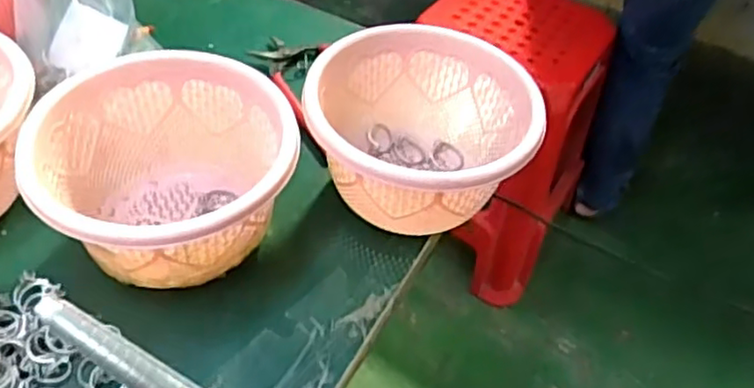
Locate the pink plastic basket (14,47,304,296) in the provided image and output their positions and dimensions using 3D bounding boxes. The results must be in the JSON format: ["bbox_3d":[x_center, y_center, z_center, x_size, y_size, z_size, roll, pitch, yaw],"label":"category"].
[{"bbox_3d":[-0.124,-0.008,0.402,0.142,0.091,0.128,-4,48,-10],"label":"pink plastic basket"}]

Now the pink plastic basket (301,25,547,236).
[{"bbox_3d":[0.030,-0.036,0.442,0.141,0.087,0.129,3,47,-4],"label":"pink plastic basket"}]

